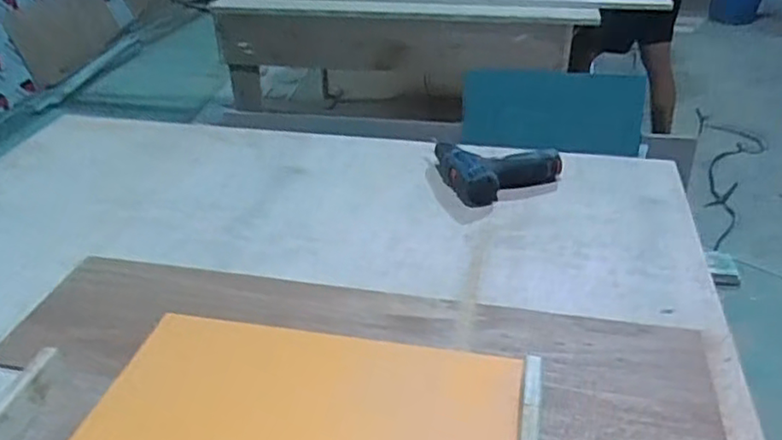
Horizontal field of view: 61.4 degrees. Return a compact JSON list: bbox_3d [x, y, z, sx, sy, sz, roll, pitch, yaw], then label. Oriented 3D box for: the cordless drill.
[{"bbox_3d":[0.180,-0.097,1.130,0.190,0.053,0.158,-12,34,-18],"label":"cordless drill"}]

